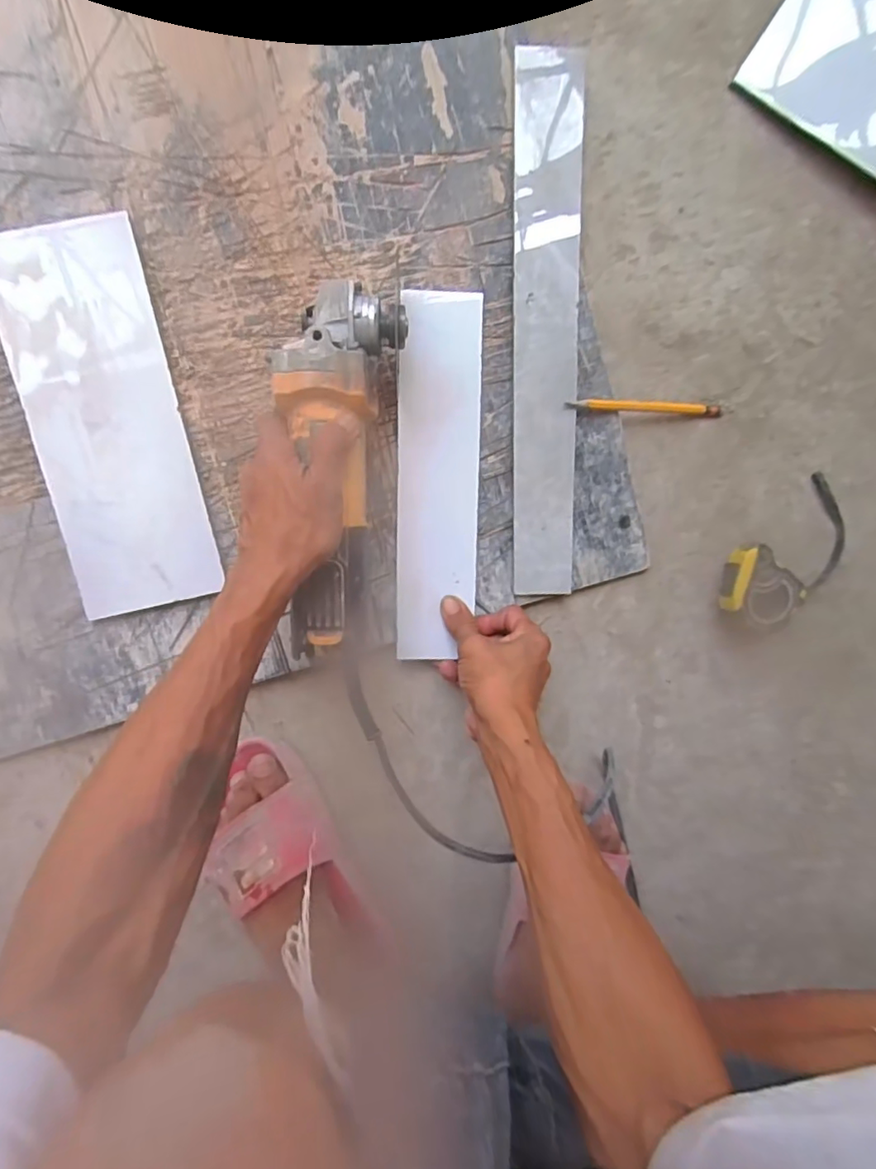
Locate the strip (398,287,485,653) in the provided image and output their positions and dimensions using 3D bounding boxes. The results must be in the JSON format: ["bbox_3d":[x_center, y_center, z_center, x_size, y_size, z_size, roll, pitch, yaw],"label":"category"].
[{"bbox_3d":[0.001,-0.086,0.457,0.069,0.011,0.291,2,95,-3],"label":"strip"}]

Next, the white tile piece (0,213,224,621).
[{"bbox_3d":[-0.261,-0.126,0.440,0.113,0.012,0.291,-13,96,-2],"label":"white tile piece"}]

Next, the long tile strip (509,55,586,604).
[{"bbox_3d":[0.086,-0.198,0.448,0.053,0.009,0.407,-1,97,1],"label":"long tile strip"}]

